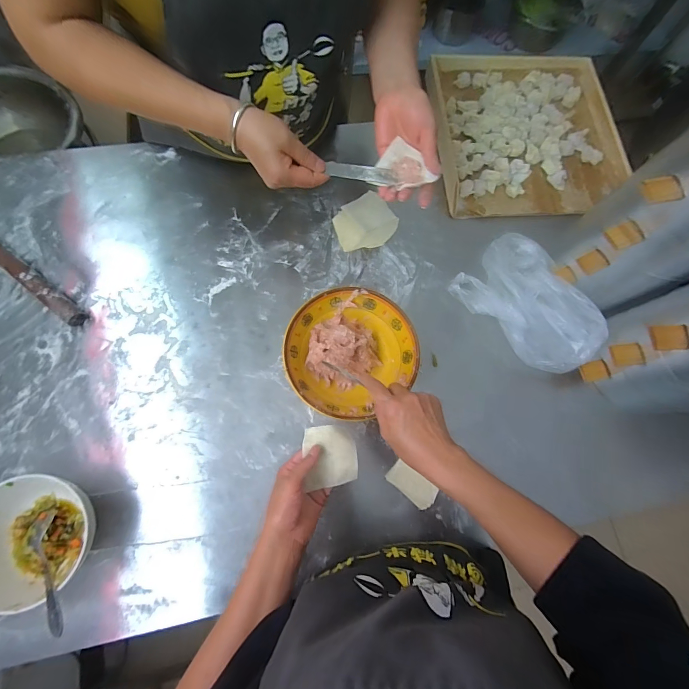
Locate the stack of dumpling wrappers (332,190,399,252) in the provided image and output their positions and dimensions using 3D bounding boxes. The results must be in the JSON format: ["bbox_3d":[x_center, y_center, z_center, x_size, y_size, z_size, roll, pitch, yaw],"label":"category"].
[{"bbox_3d":[0.039,-0.227,0.648,0.120,0.035,0.093,-33,77,-9],"label":"stack of dumpling wrappers"}]

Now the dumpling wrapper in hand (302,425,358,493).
[{"bbox_3d":[-0.018,0.145,0.455,0.067,0.011,0.076,-6,89,-14],"label":"dumpling wrapper in hand"}]

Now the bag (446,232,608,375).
[{"bbox_3d":[0.332,-0.079,0.591,0.172,0.080,0.249,-41,81,-13],"label":"bag"}]

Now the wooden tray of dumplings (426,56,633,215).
[{"bbox_3d":[0.370,-0.444,0.719,0.380,0.047,0.385,-8,75,-3],"label":"wooden tray of dumplings"}]

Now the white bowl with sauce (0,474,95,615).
[{"bbox_3d":[-0.412,0.261,0.470,0.160,0.078,0.155,1,76,-4],"label":"white bowl with sauce"}]

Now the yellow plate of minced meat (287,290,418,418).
[{"bbox_3d":[0.009,0.014,0.554,0.196,0.078,0.185,1,76,-4],"label":"yellow plate of minced meat"}]

